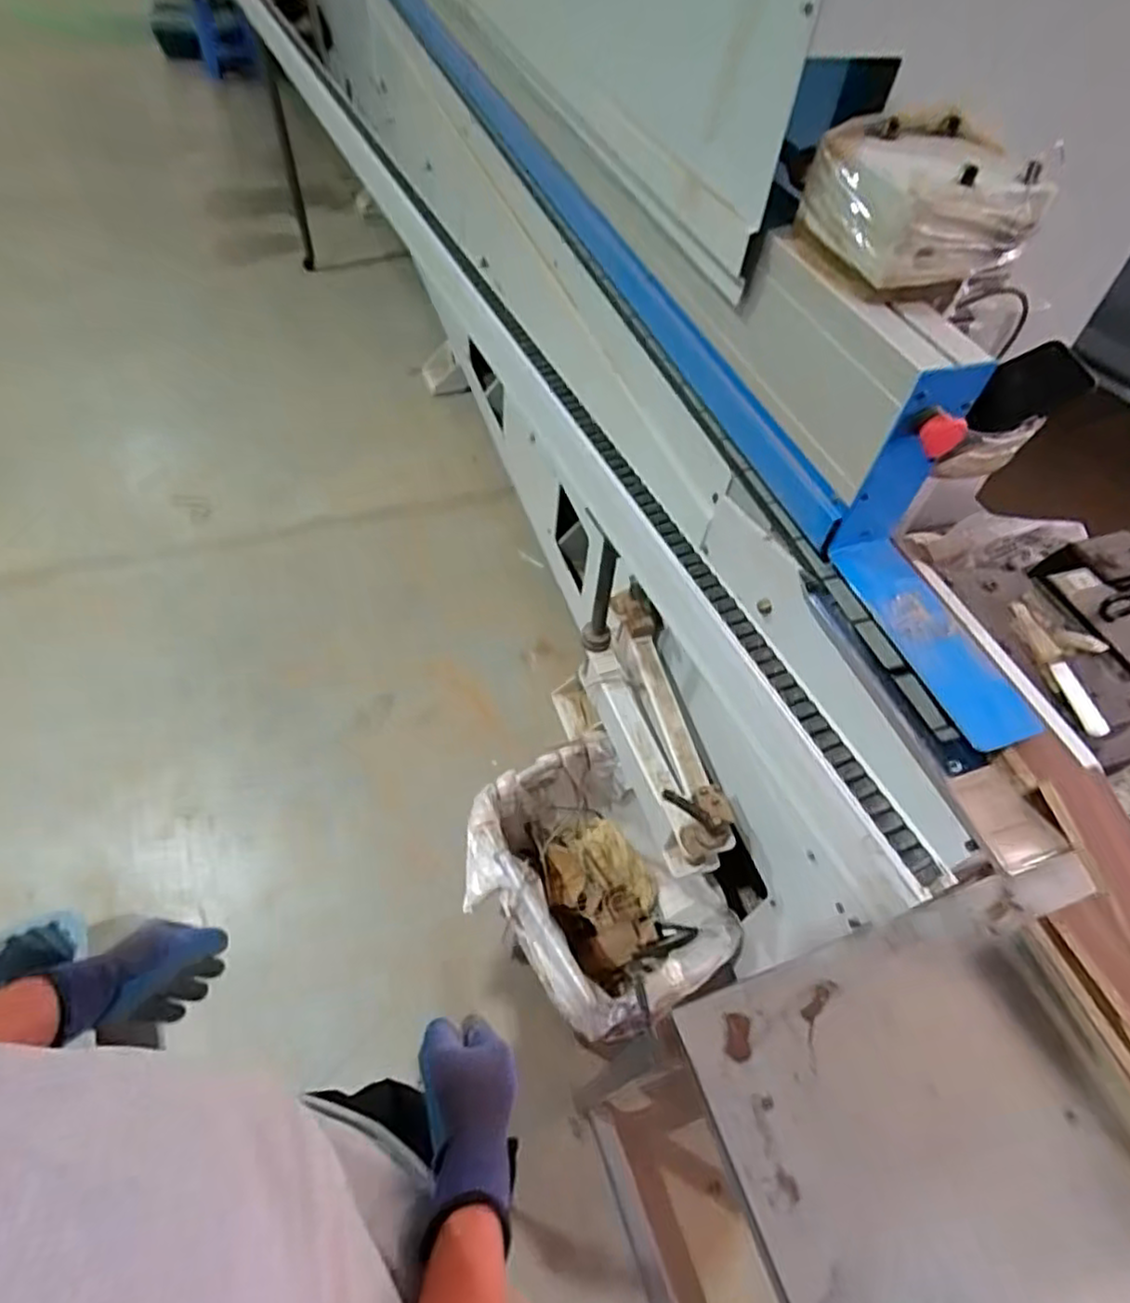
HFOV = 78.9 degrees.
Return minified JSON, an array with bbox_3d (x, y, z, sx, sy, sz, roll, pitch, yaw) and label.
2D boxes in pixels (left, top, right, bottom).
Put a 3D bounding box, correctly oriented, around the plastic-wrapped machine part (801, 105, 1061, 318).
[{"bbox_3d":[0.336,-0.426,0.656,0.173,0.100,0.160,-6,55,-9],"label":"plastic-wrapped machine part"}]

